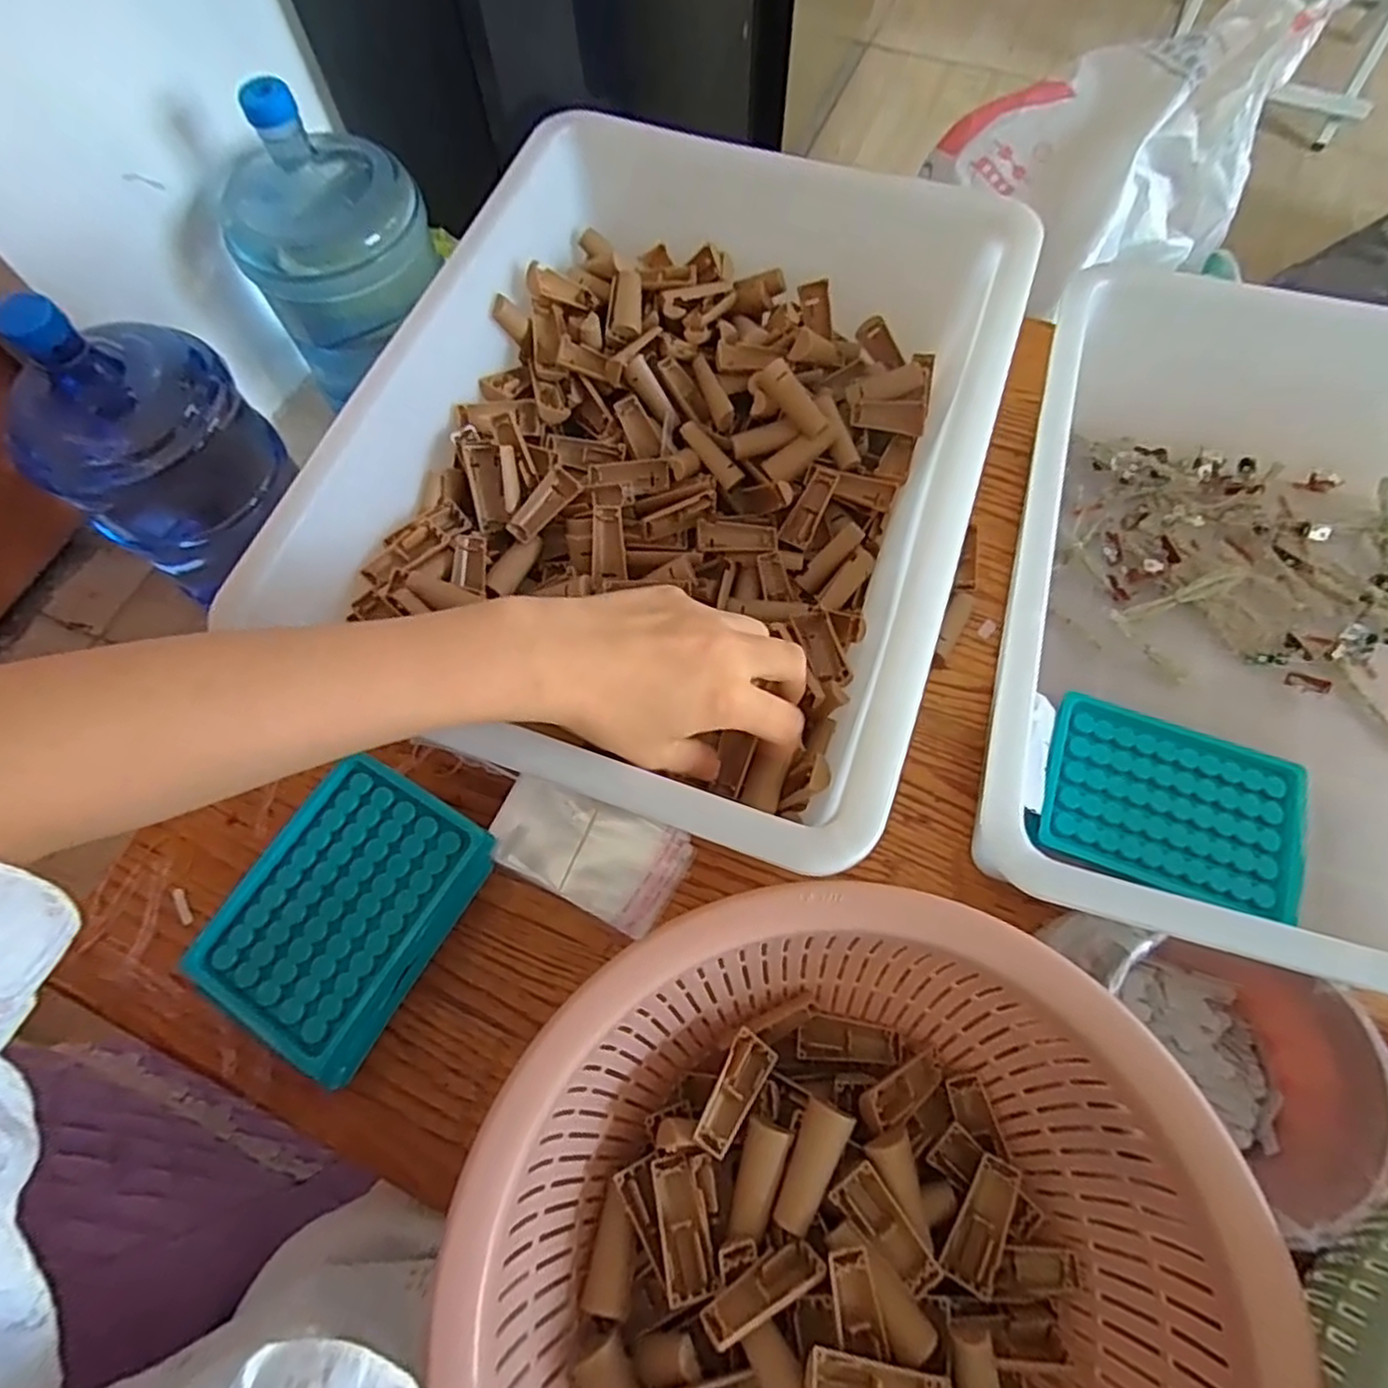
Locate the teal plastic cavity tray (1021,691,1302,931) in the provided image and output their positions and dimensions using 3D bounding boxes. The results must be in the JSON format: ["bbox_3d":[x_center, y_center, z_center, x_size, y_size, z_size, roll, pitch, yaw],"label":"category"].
[{"bbox_3d":[0.261,0.063,0.400,0.136,0.019,0.096,18,70,7],"label":"teal plastic cavity tray"}]

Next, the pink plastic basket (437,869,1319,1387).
[{"bbox_3d":[0.063,0.219,0.280,0.274,0.094,0.252,0,69,0],"label":"pink plastic basket"}]

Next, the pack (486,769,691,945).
[{"bbox_3d":[-0.061,0.088,0.413,0.110,0.010,0.060,26,71,10],"label":"pack"}]

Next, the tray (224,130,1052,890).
[{"bbox_3d":[-0.008,-0.141,0.426,0.319,0.100,0.412,19,70,7],"label":"tray"}]

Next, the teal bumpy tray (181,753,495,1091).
[{"bbox_3d":[-0.183,0.112,0.382,0.098,0.037,0.136,30,72,11],"label":"teal bumpy tray"}]

